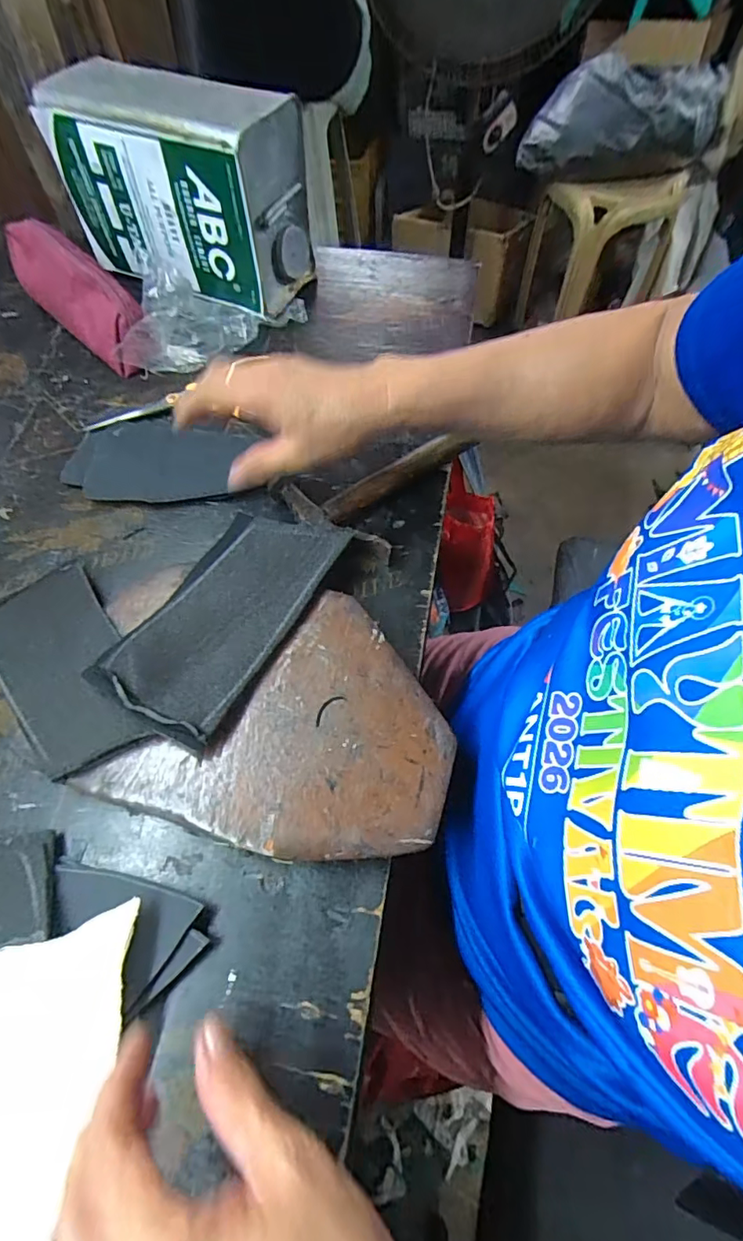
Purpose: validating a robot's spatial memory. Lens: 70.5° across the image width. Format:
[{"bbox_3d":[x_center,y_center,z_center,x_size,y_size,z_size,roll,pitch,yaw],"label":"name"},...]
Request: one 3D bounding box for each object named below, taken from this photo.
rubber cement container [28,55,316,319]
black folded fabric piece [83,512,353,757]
[{"bbox_3d":[-0.192,-0.443,0.547,0.240,0.157,0.118,27,65,16],"label":"rubber cement container"},{"bbox_3d":[-0.099,-0.008,0.363,0.089,0.024,0.181,25,65,15],"label":"black folded fabric piece"}]

